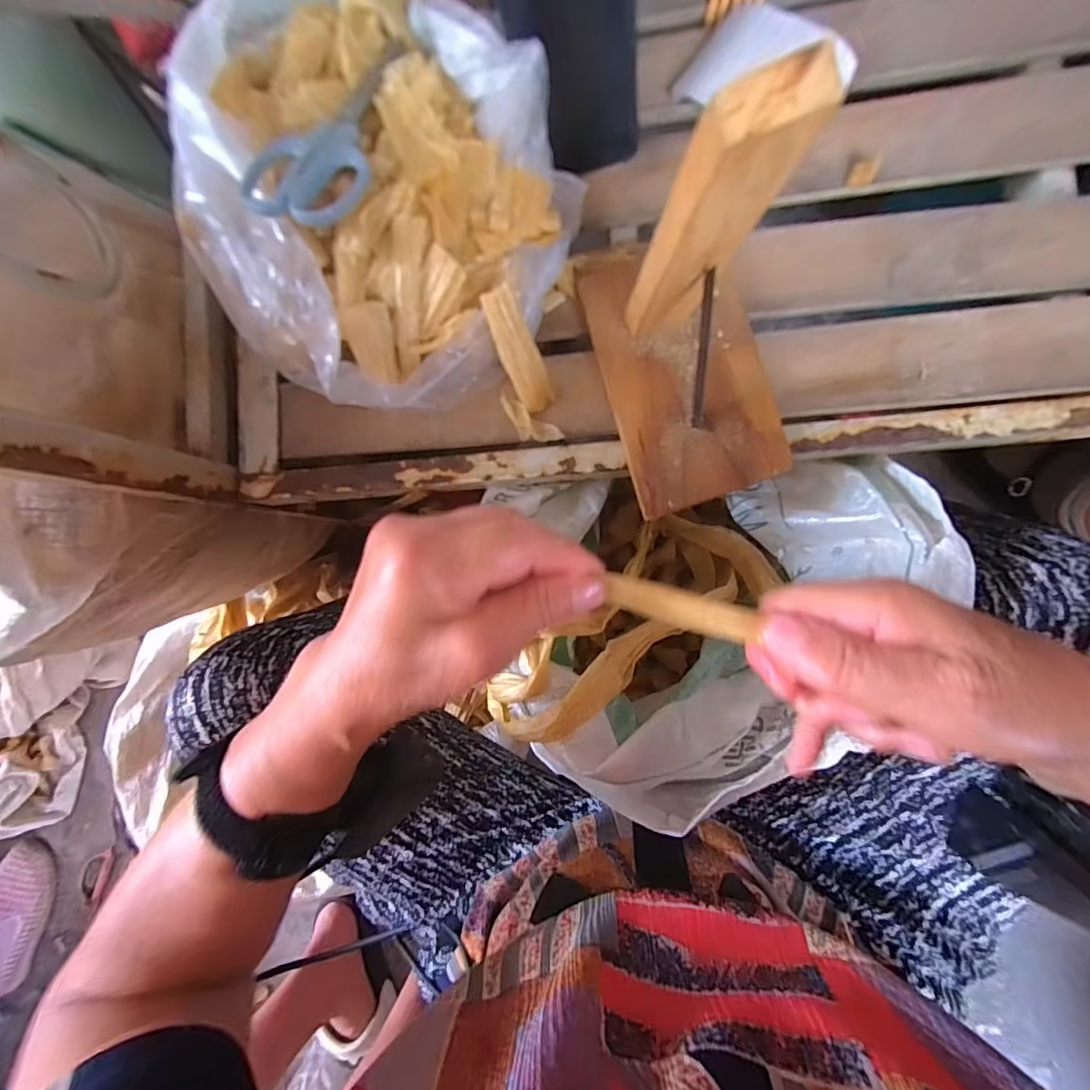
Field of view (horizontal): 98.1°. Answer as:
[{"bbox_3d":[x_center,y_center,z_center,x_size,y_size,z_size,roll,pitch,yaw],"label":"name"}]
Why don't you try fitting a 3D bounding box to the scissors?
[{"bbox_3d":[-0.120,-0.246,0.279,0.060,0.013,0.152,15,72,5],"label":"scissors"}]

